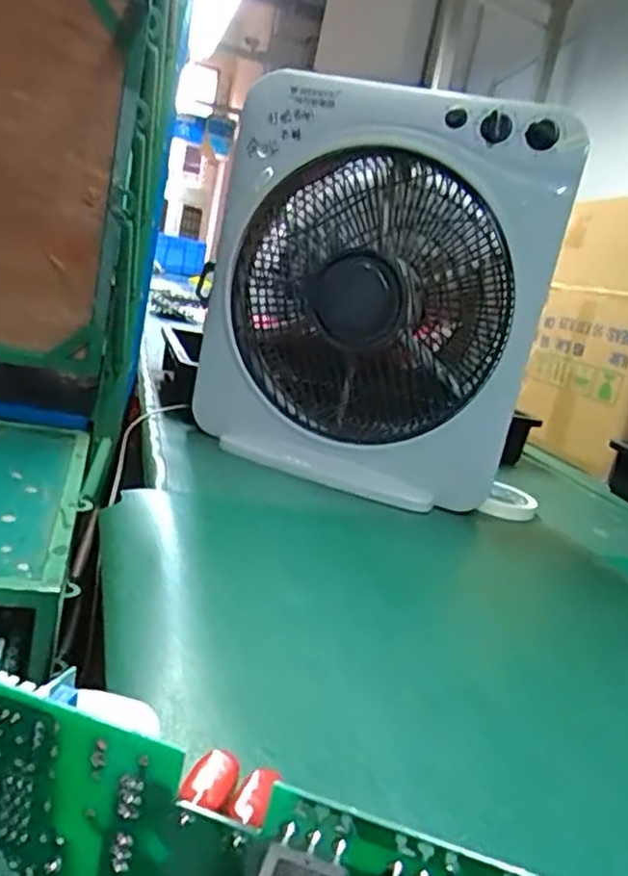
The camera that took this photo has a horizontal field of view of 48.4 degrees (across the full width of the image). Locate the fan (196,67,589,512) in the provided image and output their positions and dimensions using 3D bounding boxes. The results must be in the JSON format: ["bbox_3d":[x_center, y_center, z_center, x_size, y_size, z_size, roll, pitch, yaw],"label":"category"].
[{"bbox_3d":[0.066,-0.157,0.762,0.367,0.401,0.113,19,16,26],"label":"fan"}]

